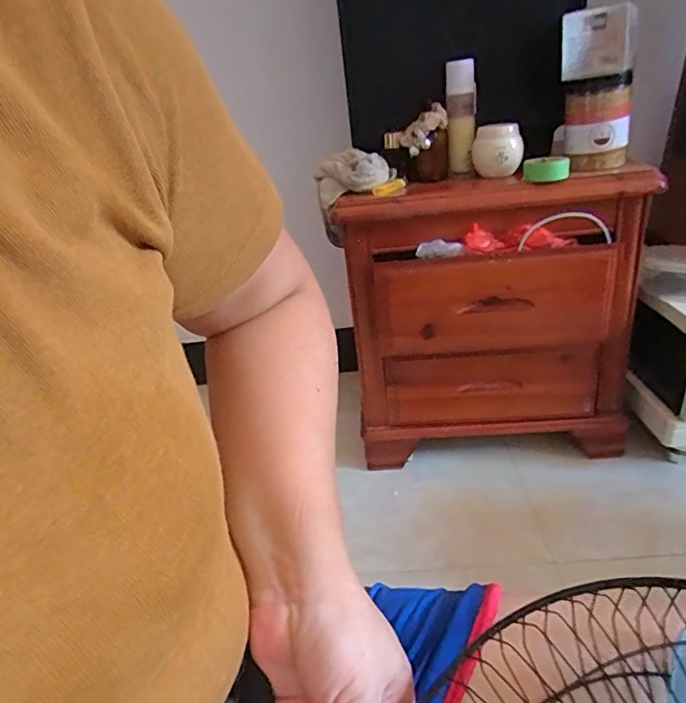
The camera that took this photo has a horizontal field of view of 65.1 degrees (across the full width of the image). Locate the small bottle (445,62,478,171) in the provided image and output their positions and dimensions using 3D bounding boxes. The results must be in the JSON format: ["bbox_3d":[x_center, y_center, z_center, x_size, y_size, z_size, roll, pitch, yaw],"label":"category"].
[{"bbox_3d":[0.180,-0.357,0.816,0.043,0.148,0.039,-2,28,11],"label":"small bottle"}]

